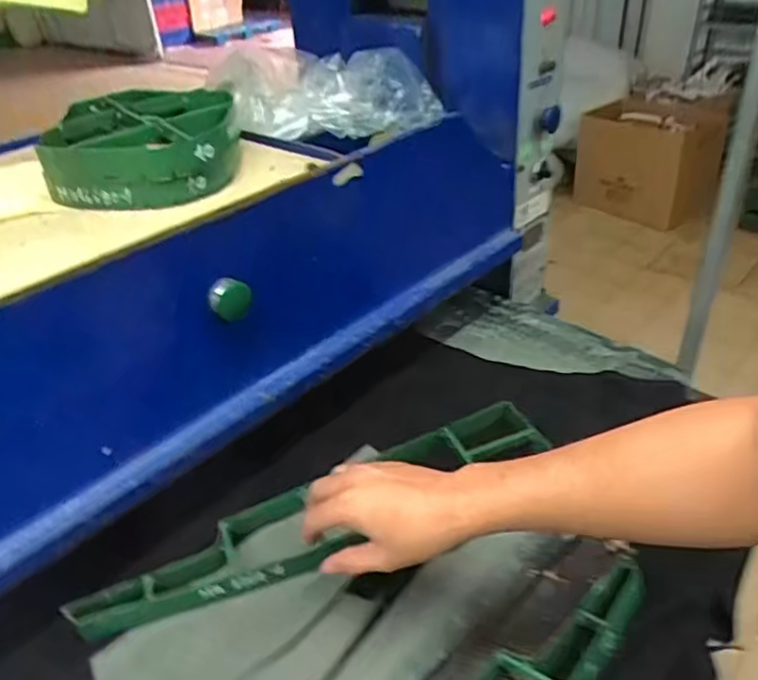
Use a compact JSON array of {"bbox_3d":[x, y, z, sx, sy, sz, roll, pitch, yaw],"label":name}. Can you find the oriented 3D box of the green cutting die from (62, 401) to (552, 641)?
[{"bbox_3d":[-0.048,0.175,0.651,0.485,0.037,0.103,-22,38,-21],"label":"green cutting die"}]

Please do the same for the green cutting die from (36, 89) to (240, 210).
[{"bbox_3d":[-0.255,-0.221,0.715,0.187,0.062,0.253,-9,35,-5],"label":"green cutting die"}]

